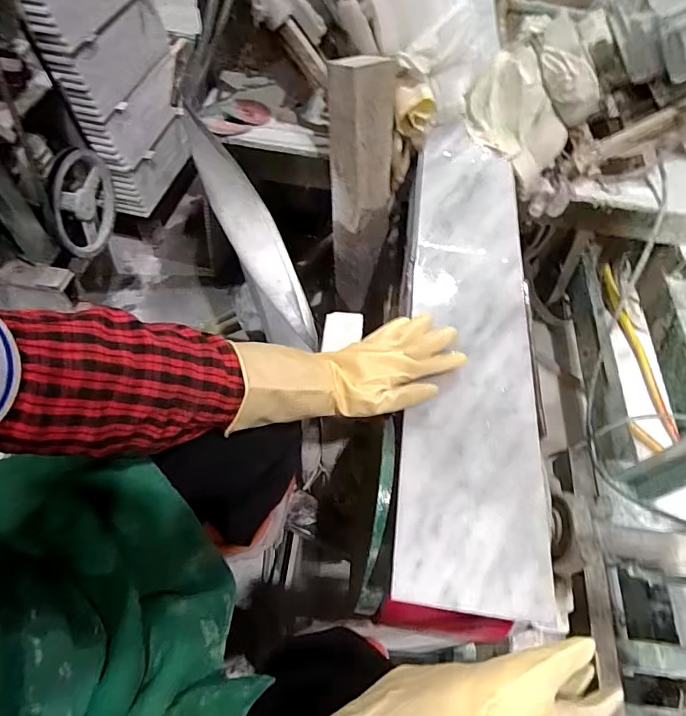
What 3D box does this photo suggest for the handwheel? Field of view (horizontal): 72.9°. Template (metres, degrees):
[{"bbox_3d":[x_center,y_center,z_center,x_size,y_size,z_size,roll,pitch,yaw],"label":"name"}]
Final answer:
[{"bbox_3d":[-0.519,-0.299,0.925,0.046,0.193,0.176,14,57,4],"label":"handwheel"}]

